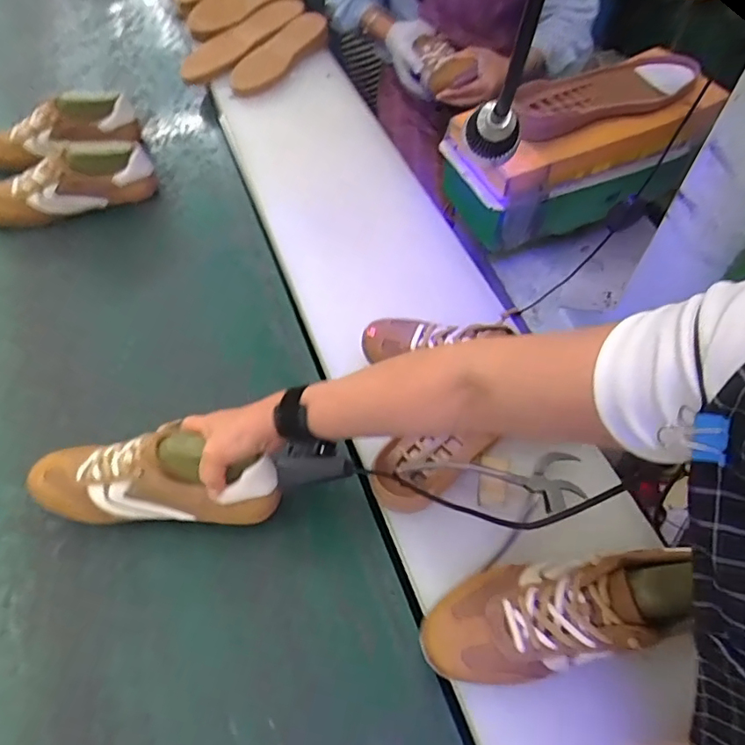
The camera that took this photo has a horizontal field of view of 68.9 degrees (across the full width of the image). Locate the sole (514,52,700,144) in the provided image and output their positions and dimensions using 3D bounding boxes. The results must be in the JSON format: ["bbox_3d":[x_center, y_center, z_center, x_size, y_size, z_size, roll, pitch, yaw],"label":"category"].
[{"bbox_3d":[0.313,-0.381,0.752,0.266,0.053,0.089,-19,57,-10],"label":"sole"}]

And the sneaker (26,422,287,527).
[{"bbox_3d":[-0.236,0.111,0.579,0.274,0.082,0.084,1,56,8],"label":"sneaker"}]

